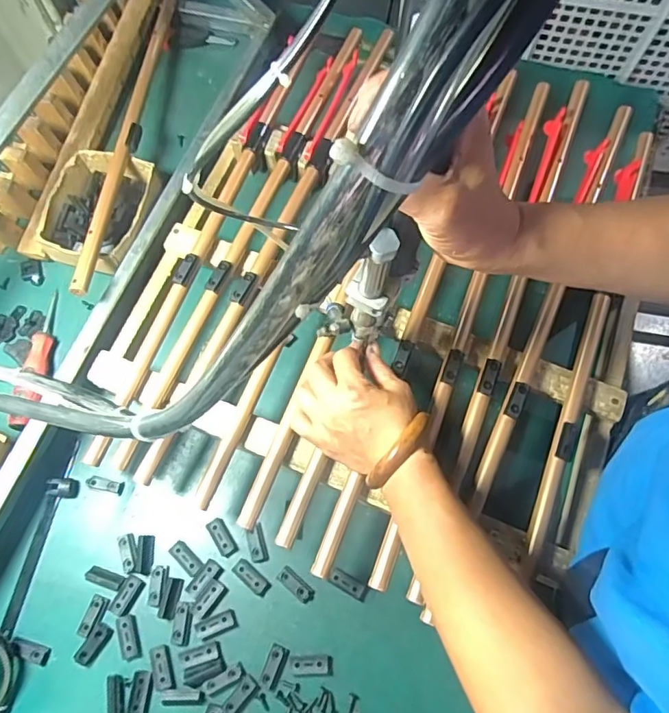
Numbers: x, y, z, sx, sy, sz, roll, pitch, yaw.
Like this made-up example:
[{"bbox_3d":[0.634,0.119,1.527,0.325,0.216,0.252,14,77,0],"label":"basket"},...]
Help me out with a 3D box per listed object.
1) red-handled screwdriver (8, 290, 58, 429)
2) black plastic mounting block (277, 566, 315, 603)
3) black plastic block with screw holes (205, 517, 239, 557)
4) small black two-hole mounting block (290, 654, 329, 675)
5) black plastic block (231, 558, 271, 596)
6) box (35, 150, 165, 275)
[{"bbox_3d":[-0.318,-0.001,0.564,0.029,0.025,0.161,3,70,1],"label":"red-handled screwdriver"},{"bbox_3d":[-0.036,0.215,0.493,0.037,0.004,0.016,38,74,13],"label":"black plastic mounting block"},{"bbox_3d":[-0.110,0.176,0.510,0.017,0.004,0.037,-33,73,-11],"label":"black plastic block with screw holes"},{"bbox_3d":[-0.022,0.276,0.471,0.035,0.005,0.015,0,70,0],"label":"small black two-hole mounting block"},{"bbox_3d":[-0.079,0.208,0.494,0.038,0.004,0.016,39,74,13],"label":"black plastic block"},{"bbox_3d":[-0.272,-0.166,0.612,0.123,0.051,0.137,10,70,3],"label":"box"}]

